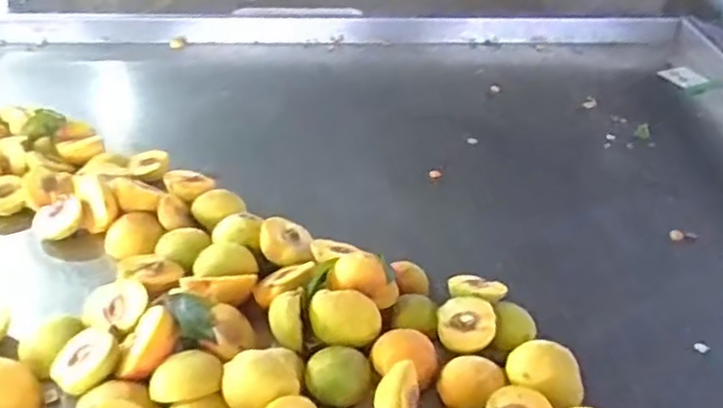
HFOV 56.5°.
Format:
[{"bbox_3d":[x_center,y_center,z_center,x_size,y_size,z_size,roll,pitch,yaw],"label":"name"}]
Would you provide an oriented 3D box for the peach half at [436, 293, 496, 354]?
[{"bbox_3d":[0.100,0.115,0.646,0.053,0.024,0.067,6,33,7],"label":"peach half"}]

